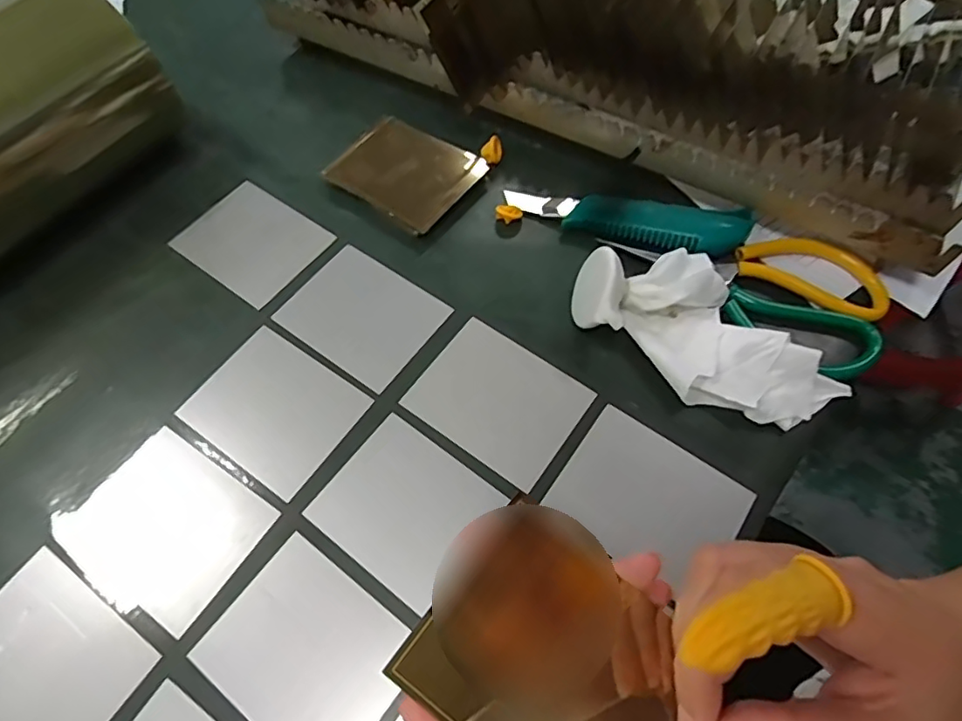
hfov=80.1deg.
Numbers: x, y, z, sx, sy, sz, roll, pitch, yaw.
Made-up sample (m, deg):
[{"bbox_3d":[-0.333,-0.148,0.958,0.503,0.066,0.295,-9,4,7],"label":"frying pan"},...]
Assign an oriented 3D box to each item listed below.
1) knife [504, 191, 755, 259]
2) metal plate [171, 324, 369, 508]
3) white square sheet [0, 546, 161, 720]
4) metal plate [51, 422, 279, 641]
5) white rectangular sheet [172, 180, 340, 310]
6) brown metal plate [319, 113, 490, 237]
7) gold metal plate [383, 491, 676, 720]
[{"bbox_3d":[0.106,-0.102,0.422,0.174,0.024,0.041,11,63,5],"label":"knife"},{"bbox_3d":[-0.131,0.030,0.365,0.096,0.004,0.079,32,66,15],"label":"metal plate"},{"bbox_3d":[-0.231,0.160,0.299,0.099,0.004,0.079,31,67,17],"label":"white square sheet"},{"bbox_3d":[-0.180,0.094,0.331,0.095,0.010,0.078,31,66,14],"label":"metal plate"},{"bbox_3d":[-0.172,-0.090,0.431,0.097,0.004,0.079,34,67,15],"label":"white rectangular sheet"},{"bbox_3d":[-0.059,-0.148,0.444,0.101,0.011,0.079,34,78,15],"label":"brown metal plate"},{"bbox_3d":[0.027,0.110,0.216,0.101,0.008,0.084,37,69,7],"label":"gold metal plate"}]

